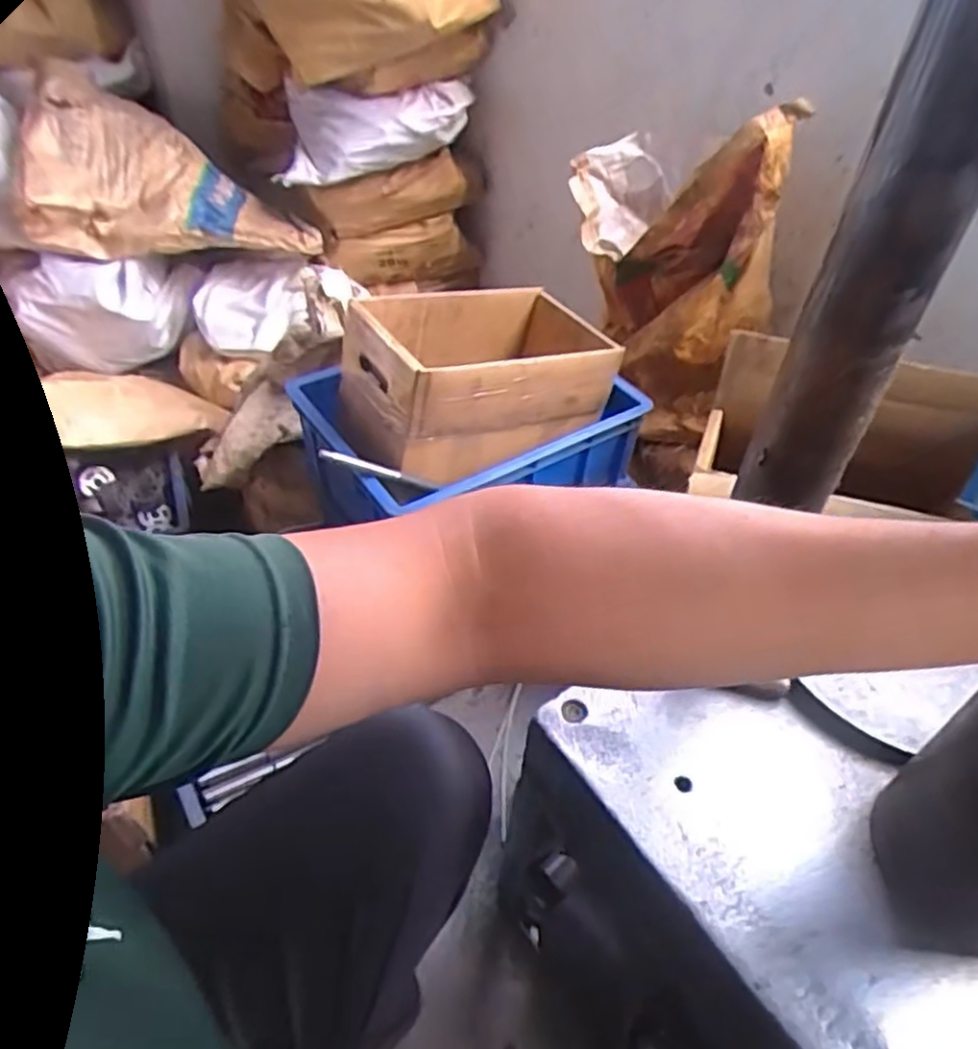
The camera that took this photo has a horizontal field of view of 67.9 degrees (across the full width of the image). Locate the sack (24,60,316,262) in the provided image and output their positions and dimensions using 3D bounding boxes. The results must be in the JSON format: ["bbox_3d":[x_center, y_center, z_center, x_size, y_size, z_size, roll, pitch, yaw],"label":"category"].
[{"bbox_3d":[-0.650,-0.732,1.477,0.544,0.283,0.317,-8,46,-13],"label":"sack"}]

